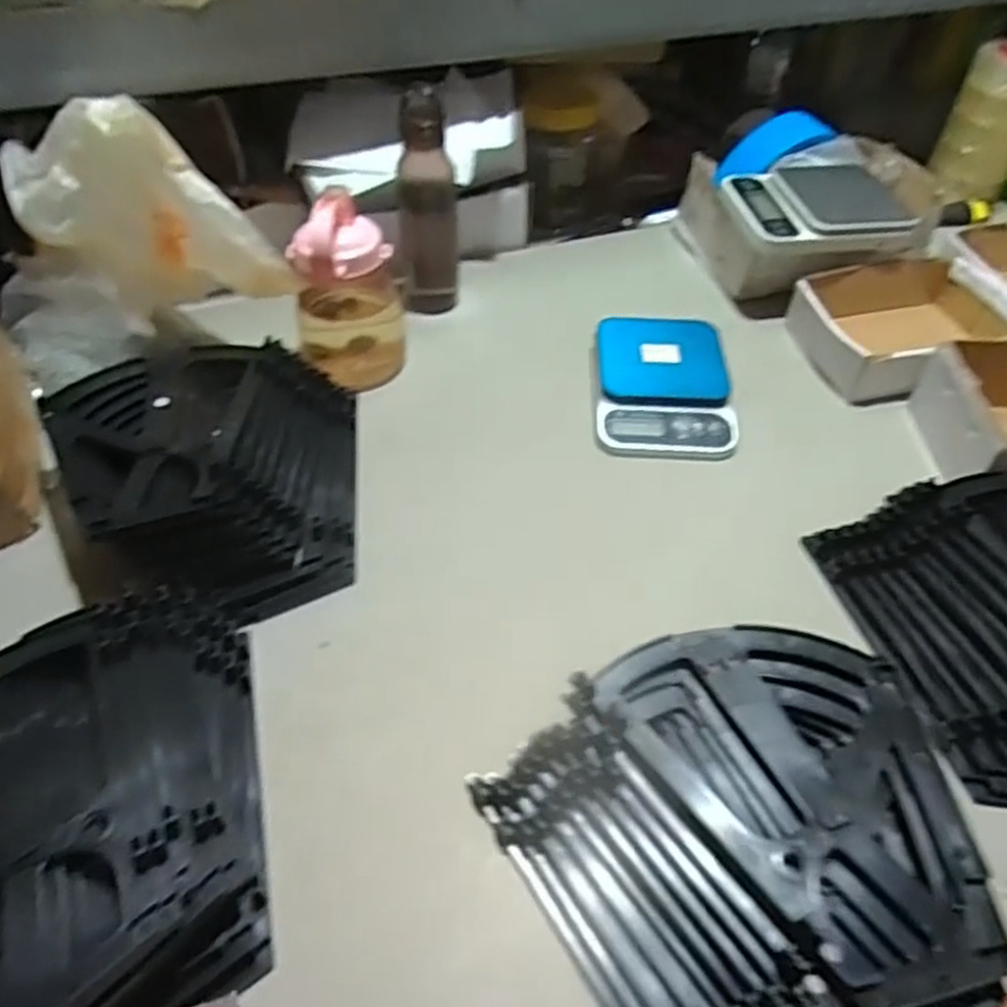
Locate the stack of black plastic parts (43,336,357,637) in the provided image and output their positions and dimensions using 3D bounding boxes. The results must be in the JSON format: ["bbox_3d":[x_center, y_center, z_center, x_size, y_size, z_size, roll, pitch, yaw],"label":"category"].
[{"bbox_3d":[-0.279,-0.030,0.716,0.268,0.092,0.302,-5,49,-6],"label":"stack of black plastic parts"}]

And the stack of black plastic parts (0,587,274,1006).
[{"bbox_3d":[-0.296,0.206,0.507,0.251,0.093,0.299,-13,50,-12],"label":"stack of black plastic parts"}]

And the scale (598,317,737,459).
[{"bbox_3d":[0.174,-0.134,0.836,0.150,0.040,0.201,2,49,0],"label":"scale"}]

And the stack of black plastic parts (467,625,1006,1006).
[{"bbox_3d":[0.165,0.220,0.494,0.265,0.086,0.272,-25,54,-21],"label":"stack of black plastic parts"}]

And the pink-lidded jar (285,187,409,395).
[{"bbox_3d":[-0.168,-0.223,0.815,0.112,0.208,0.107,1,49,-1],"label":"pink-lidded jar"}]

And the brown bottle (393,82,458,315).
[{"bbox_3d":[-0.091,-0.333,0.881,0.057,0.257,0.054,19,51,15],"label":"brown bottle"}]

